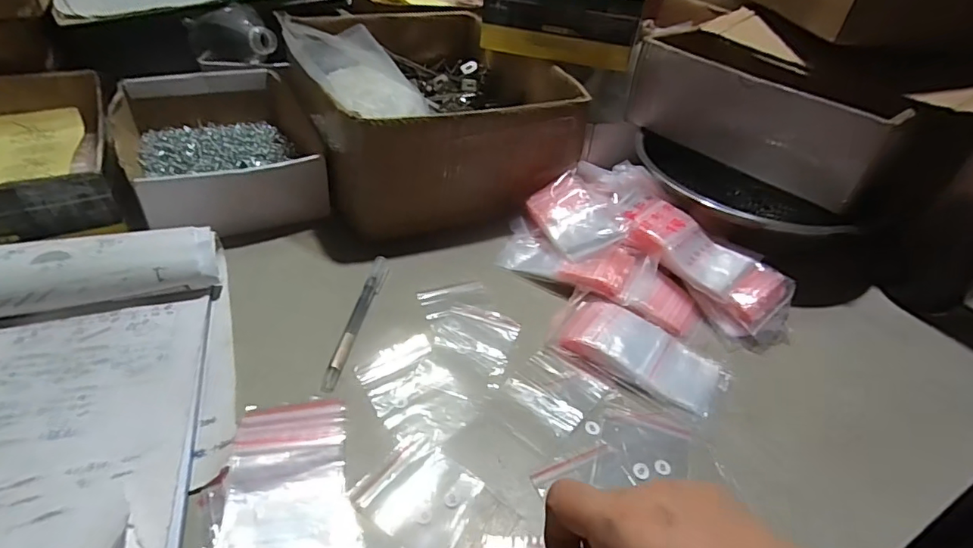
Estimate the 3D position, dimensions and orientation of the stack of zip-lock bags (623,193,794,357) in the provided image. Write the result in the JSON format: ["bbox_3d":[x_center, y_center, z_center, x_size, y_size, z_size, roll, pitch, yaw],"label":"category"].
[{"bbox_3d":[0.196,-0.007,0.458,0.074,0.035,0.166,-29,66,-34],"label":"stack of zip-lock bags"}]

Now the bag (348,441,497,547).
[{"bbox_3d":[-0.035,0.130,0.301,0.070,0.004,0.057,27,45,21],"label":"bag"}]

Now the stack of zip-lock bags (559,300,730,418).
[{"bbox_3d":[0.122,0.060,0.398,0.122,0.015,0.063,25,44,19],"label":"stack of zip-lock bags"}]

